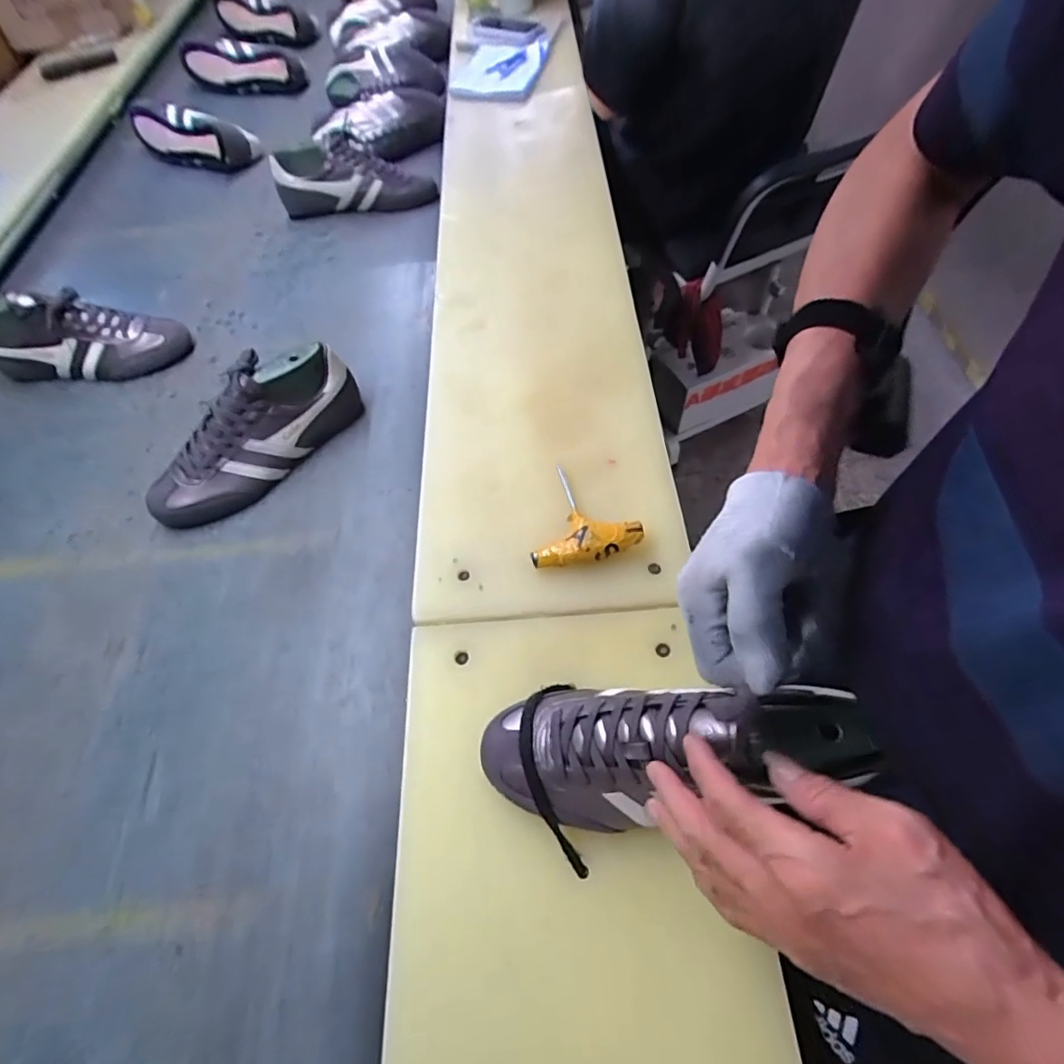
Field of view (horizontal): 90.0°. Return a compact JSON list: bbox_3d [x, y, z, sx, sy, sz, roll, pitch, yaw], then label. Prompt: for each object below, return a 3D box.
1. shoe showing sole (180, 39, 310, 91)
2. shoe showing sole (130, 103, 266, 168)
[{"bbox_3d":[-0.616,-1.011,1.154,0.242,0.086,0.073,-14,60,-22],"label":"shoe showing sole"},{"bbox_3d":[-0.639,-0.753,1.000,0.245,0.084,0.075,18,64,13],"label":"shoe showing sole"}]

